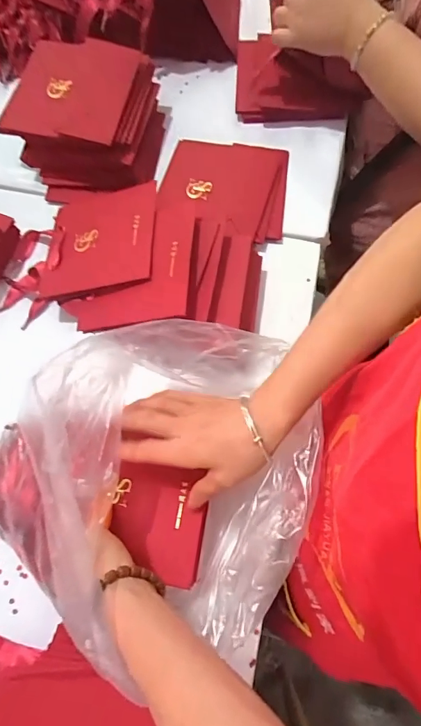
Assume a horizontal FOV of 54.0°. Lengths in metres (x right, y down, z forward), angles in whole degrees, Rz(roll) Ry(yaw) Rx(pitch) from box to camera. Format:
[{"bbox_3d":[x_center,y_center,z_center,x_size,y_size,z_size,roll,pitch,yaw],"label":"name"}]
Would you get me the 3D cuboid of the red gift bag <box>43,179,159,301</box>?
[{"bbox_3d":[-0.128,-0.144,0.479,0.132,0.009,0.141,-8,65,15],"label":"red gift bag"}]

